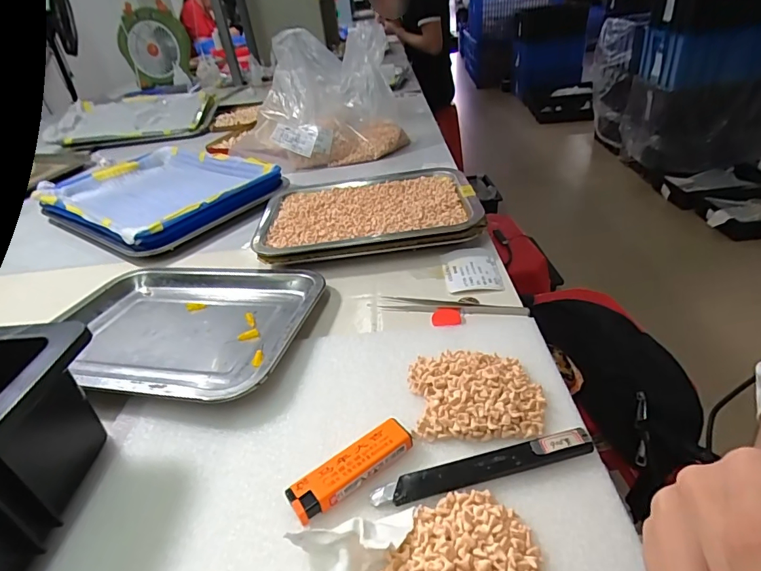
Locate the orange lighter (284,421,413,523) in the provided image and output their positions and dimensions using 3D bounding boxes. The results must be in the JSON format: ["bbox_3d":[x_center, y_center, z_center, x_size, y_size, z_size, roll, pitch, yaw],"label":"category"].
[{"bbox_3d":[-0.017,0.112,0.271,0.079,0.015,0.024,-26,39,-24],"label":"orange lighter"}]

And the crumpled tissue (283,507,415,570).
[{"bbox_3d":[-0.011,0.135,0.228,0.064,0.018,0.029,-15,35,-10],"label":"crumpled tissue"}]

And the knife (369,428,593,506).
[{"bbox_3d":[0.060,0.105,0.262,0.131,0.011,0.017,-11,35,-5],"label":"knife"}]

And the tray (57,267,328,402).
[{"bbox_3d":[-0.190,0.035,0.418,0.248,0.030,0.182,3,36,15],"label":"tray"}]

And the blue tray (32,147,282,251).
[{"bbox_3d":[-0.354,-0.151,0.694,0.363,0.042,0.247,18,42,33],"label":"blue tray"}]

